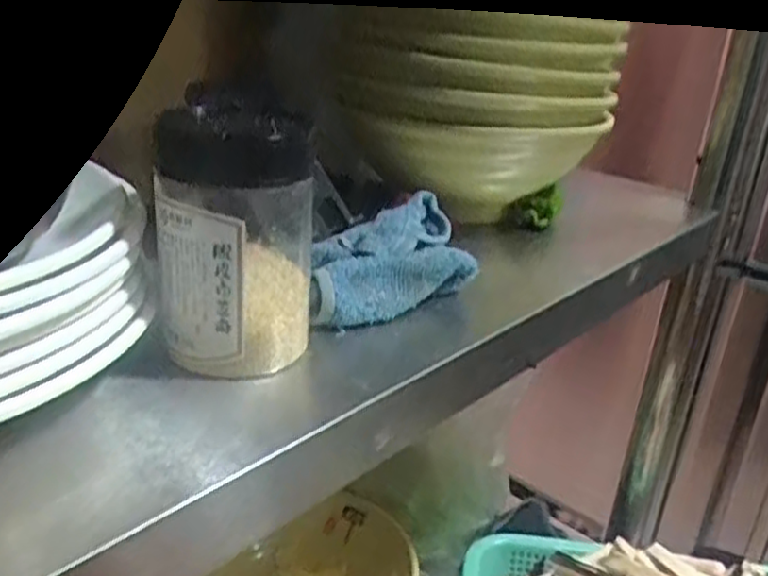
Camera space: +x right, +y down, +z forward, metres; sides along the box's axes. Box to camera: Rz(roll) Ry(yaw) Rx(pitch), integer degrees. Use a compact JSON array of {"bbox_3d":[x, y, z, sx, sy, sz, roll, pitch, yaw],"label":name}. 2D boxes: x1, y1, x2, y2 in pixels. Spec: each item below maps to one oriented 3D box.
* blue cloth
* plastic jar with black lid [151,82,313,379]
[{"bbox_3d":[0.002,-0.017,0.388,0.107,0.021,0.059,-21,60,-34],"label":"blue cloth"},{"bbox_3d":[-0.065,-0.015,0.323,0.064,0.094,0.067,-1,24,-10],"label":"plastic jar with black lid"}]

